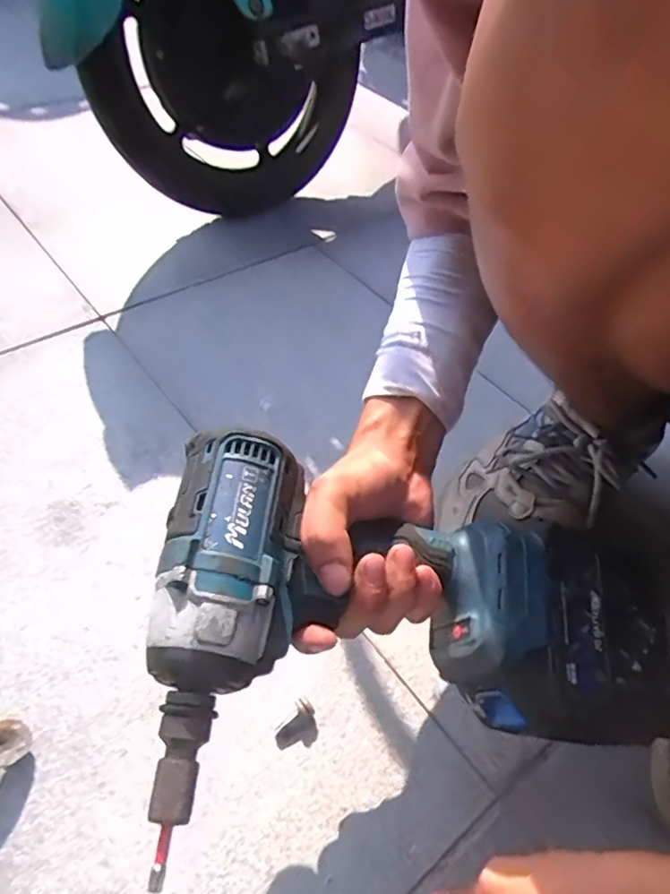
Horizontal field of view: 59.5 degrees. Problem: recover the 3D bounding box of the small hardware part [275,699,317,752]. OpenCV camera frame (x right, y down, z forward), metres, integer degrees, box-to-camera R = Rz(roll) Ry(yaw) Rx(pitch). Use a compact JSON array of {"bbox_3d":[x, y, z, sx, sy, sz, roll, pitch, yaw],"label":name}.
[{"bbox_3d":[-0.024,0.190,0.396,0.022,0.014,0.031,30,53,19],"label":"small hardware part"}]

